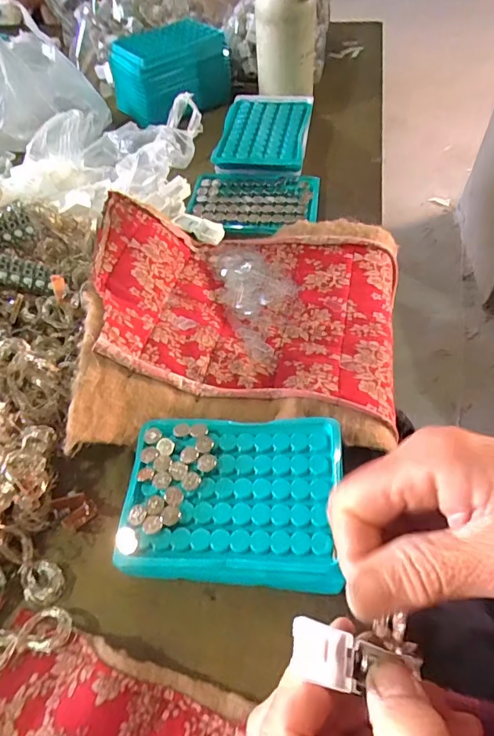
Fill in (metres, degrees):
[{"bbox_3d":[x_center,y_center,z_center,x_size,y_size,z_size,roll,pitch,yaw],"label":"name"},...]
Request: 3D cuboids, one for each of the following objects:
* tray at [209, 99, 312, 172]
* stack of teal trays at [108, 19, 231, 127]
[{"bbox_3d":[0.021,-0.263,0.546,0.094,0.025,0.130,5,54,8],"label":"tray"},{"bbox_3d":[-0.098,-0.394,0.634,0.147,0.075,0.096,-24,59,-12],"label":"stack of teal trays"}]

